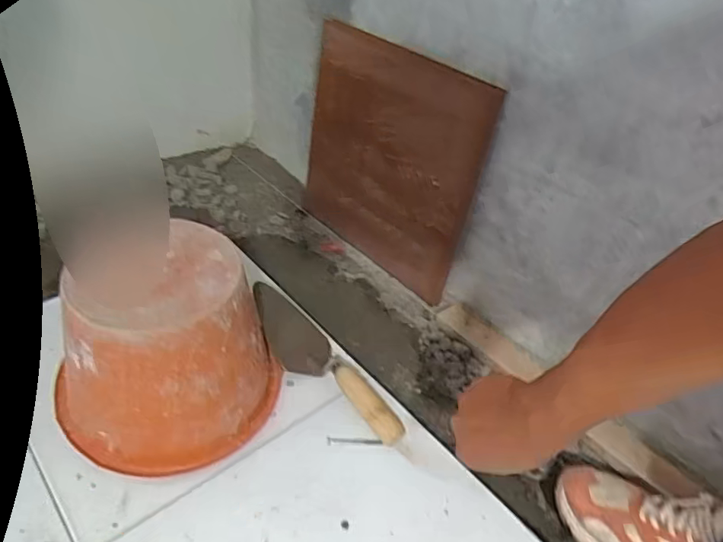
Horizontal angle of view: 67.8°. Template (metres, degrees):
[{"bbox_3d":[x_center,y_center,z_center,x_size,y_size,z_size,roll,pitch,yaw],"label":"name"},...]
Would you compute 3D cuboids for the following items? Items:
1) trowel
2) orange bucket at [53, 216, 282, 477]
[{"bbox_3d":[-0.062,0.126,0.756,0.097,0.049,0.309,-18,47,-27],"label":"trowel"},{"bbox_3d":[-0.221,0.091,0.648,0.219,0.204,0.208,-4,42,-13],"label":"orange bucket"}]

